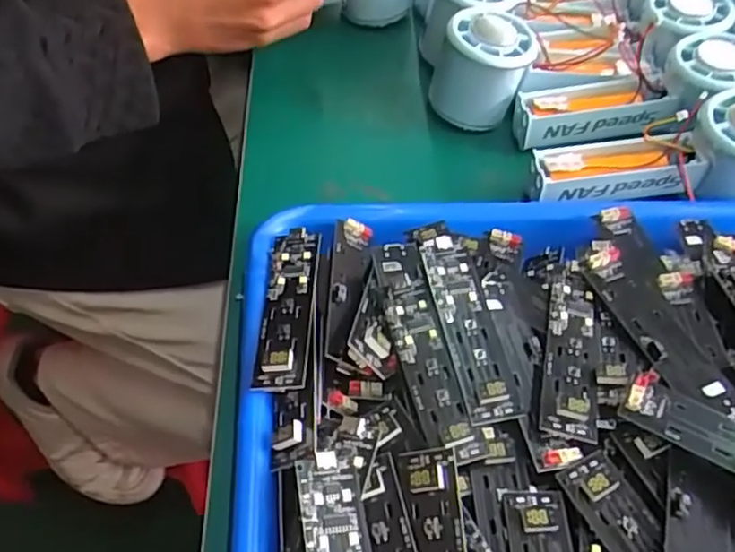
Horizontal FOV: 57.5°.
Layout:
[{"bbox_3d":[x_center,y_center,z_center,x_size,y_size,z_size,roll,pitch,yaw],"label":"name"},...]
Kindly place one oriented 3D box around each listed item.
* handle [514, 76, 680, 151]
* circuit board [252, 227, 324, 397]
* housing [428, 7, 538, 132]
[{"bbox_3d":[0.144,-0.107,0.433,0.094,0.032,0.032,-3,52,-8],"label":"handle"},{"bbox_3d":[-0.037,0.012,0.315,0.023,0.010,0.090,4,52,-3],"label":"circuit board"},{"bbox_3d":[0.074,-0.136,0.438,0.060,0.063,0.051,11,52,3],"label":"housing"}]

